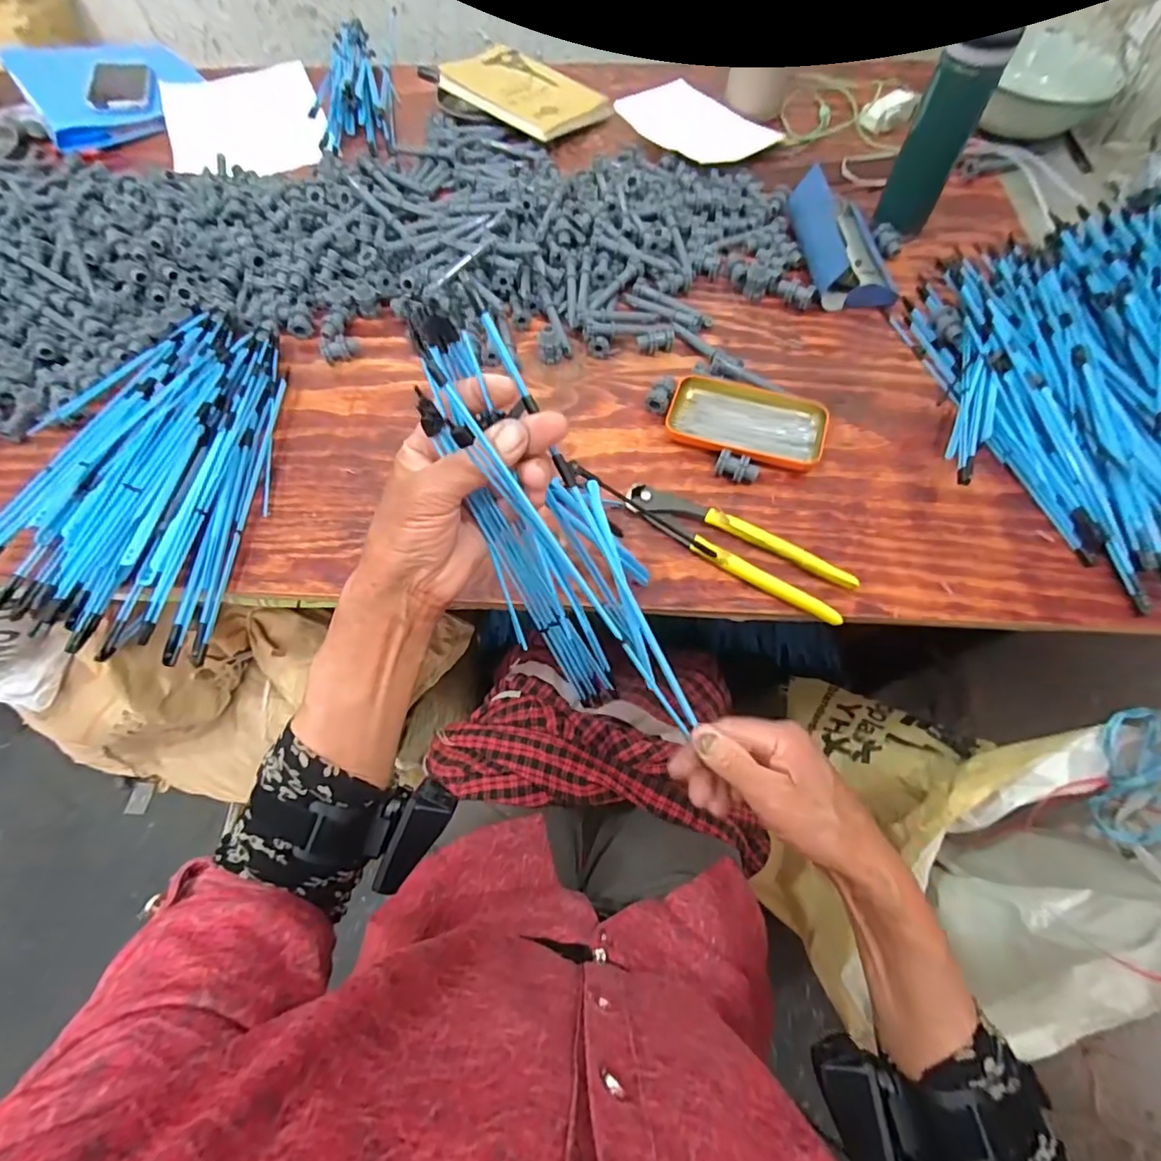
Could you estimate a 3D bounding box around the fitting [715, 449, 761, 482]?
[{"bbox_3d":[0.143,-0.102,0.499,0.038,0.021,0.017,19,66,11],"label":"fitting"}]

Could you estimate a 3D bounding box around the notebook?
[{"bbox_3d":[-0.078,-0.684,0.769,0.213,0.015,0.134,39,69,13],"label":"notebook"}]

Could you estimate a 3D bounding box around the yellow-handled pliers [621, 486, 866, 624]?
[{"bbox_3d":[0.131,-0.029,0.468,0.199,0.014,0.049,27,68,14],"label":"yellow-handled pliers"}]

